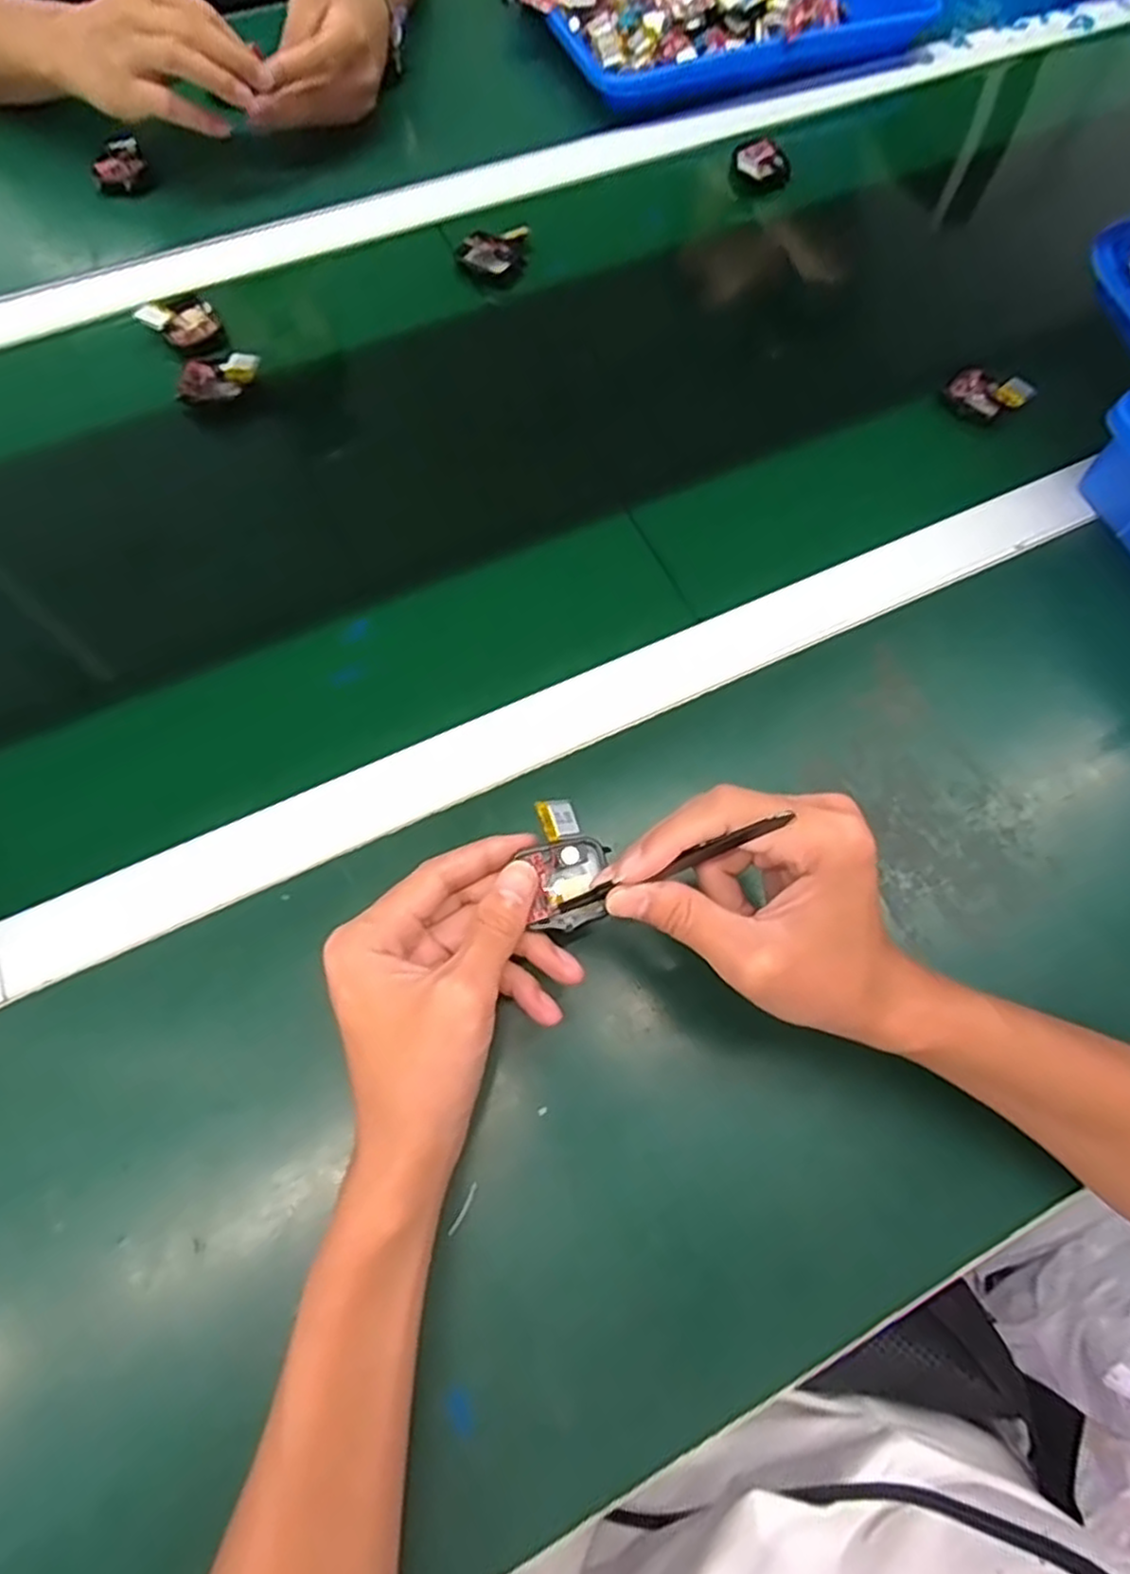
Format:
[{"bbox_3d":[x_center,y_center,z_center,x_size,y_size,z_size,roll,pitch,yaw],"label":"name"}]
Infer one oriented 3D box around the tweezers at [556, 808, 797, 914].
[{"bbox_3d":[0.039,0.032,0.299,0.096,0.008,0.006,-24,67,23],"label":"tweezers"}]

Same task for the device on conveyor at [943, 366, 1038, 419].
[{"bbox_3d":[0.288,-0.269,0.516,0.051,0.020,0.031,34,70,11],"label":"device on conveyor"}]

